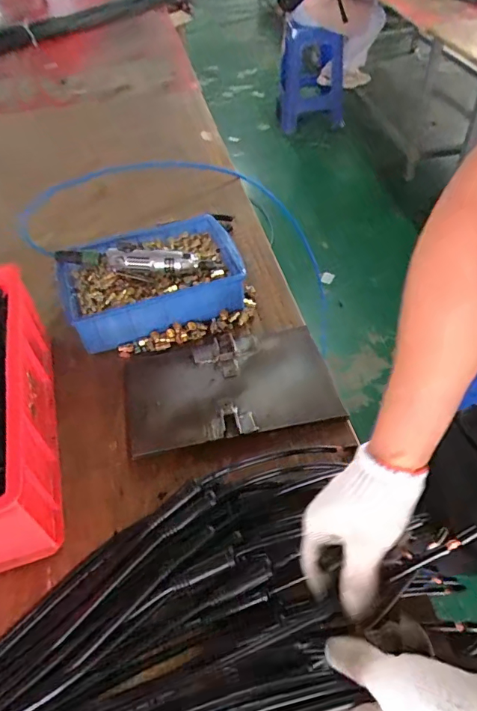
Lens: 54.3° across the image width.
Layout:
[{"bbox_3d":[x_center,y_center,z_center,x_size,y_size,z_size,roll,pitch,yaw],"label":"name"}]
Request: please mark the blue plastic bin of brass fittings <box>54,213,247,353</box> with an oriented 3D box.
[{"bbox_3d":[-0.148,-0.128,0.804,0.303,0.079,0.213,-19,50,-12],"label":"blue plastic bin of brass fittings"}]

